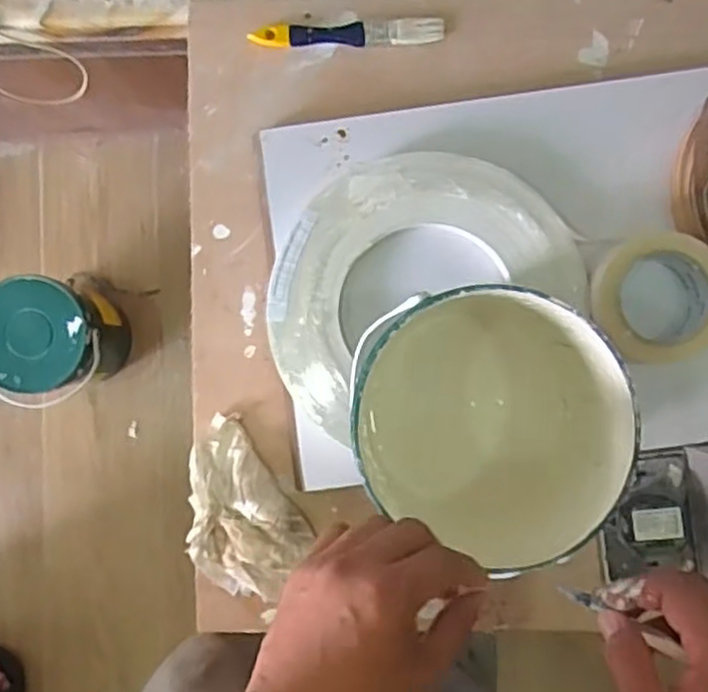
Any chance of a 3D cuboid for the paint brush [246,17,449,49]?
[{"bbox_3d":[-0.007,-0.294,0.680,0.178,0.007,0.023,-1,89,2],"label":"paint brush"}]

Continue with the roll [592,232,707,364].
[{"bbox_3d":[0.264,-0.040,0.635,0.110,0.060,0.108,0,89,2],"label":"roll"}]

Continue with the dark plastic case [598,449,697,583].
[{"bbox_3d":[0.269,0.158,0.650,0.080,0.046,0.115,-5,89,2],"label":"dark plastic case"}]

